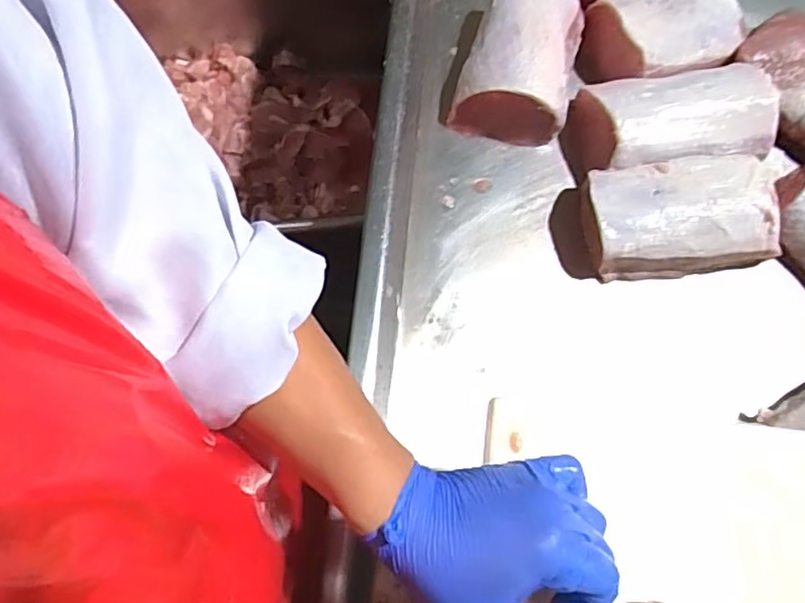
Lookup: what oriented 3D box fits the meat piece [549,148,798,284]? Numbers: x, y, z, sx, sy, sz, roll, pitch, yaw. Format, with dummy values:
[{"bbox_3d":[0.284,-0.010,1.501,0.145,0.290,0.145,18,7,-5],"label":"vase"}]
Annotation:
[{"bbox_3d":[0.254,-0.082,0.604,0.197,0.062,0.103,-3,70,-4],"label":"meat piece"}]

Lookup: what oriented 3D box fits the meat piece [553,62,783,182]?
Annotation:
[{"bbox_3d":[0.269,-0.181,0.654,0.199,0.073,0.104,-5,70,-4],"label":"meat piece"}]

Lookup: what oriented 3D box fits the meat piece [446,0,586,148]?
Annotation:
[{"bbox_3d":[0.126,-0.257,0.670,0.114,0.077,0.158,14,70,3],"label":"meat piece"}]

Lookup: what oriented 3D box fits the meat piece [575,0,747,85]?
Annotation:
[{"bbox_3d":[0.281,-0.288,0.691,0.180,0.075,0.117,-25,73,-11],"label":"meat piece"}]

